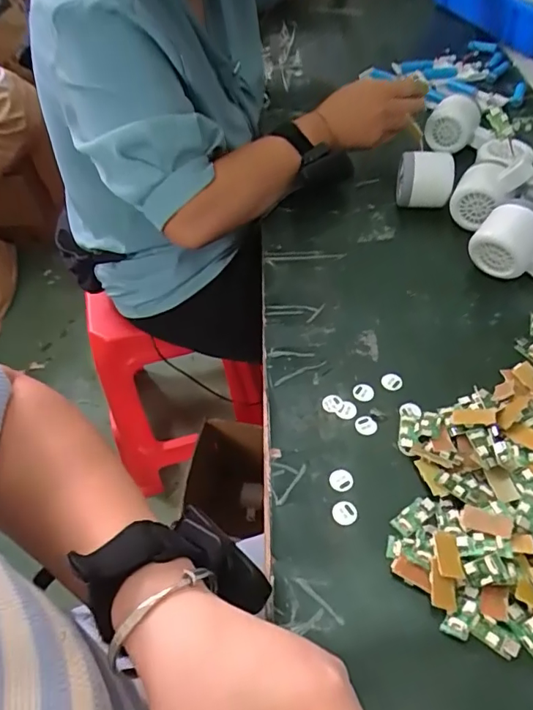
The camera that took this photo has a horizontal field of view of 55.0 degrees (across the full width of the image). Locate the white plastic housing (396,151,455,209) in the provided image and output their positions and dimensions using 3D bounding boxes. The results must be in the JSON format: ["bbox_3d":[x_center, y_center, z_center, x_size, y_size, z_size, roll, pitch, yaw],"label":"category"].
[{"bbox_3d":[0.185,-0.204,0.595,0.061,0.048,0.047,2,50,8],"label":"white plastic housing"}]

